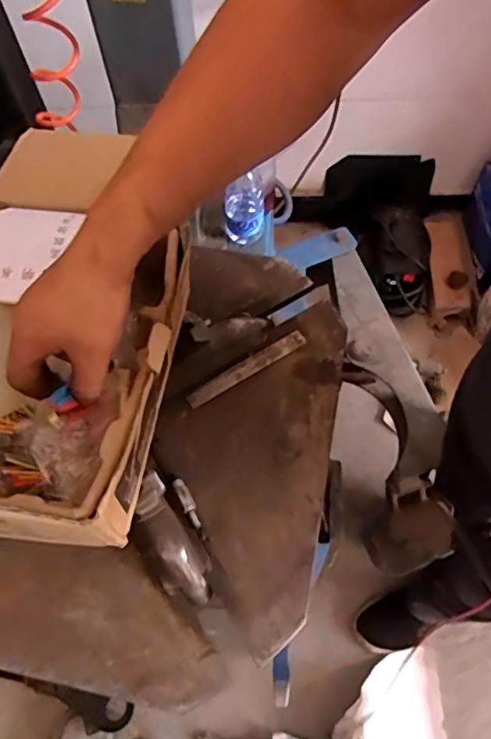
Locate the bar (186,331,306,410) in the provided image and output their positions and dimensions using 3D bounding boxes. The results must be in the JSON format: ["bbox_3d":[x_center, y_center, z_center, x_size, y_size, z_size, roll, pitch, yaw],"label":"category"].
[{"bbox_3d":[0.002,-0.002,0.628,0.154,0.005,0.021,-32,65,-14],"label":"bar"}]

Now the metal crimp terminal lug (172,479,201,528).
[{"bbox_3d":[-0.058,0.133,0.546,0.012,0.009,0.052,-25,64,-11],"label":"metal crimp terminal lug"}]

